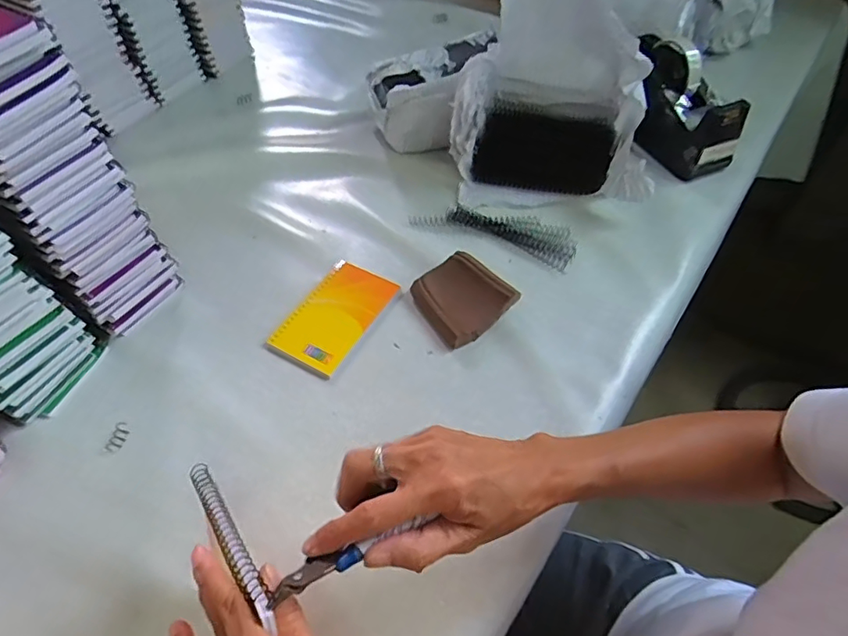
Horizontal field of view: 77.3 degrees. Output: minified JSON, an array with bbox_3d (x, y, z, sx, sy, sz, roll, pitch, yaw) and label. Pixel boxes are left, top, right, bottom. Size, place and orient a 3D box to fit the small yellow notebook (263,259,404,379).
[{"bbox_3d":[-0.091,-0.003,0.552,0.084,0.004,0.134,24,56,19],"label":"small yellow notebook"}]

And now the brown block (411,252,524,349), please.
[{"bbox_3d":[0.039,-0.021,0.549,0.084,0.023,0.089,-29,56,-19],"label":"brown block"}]

